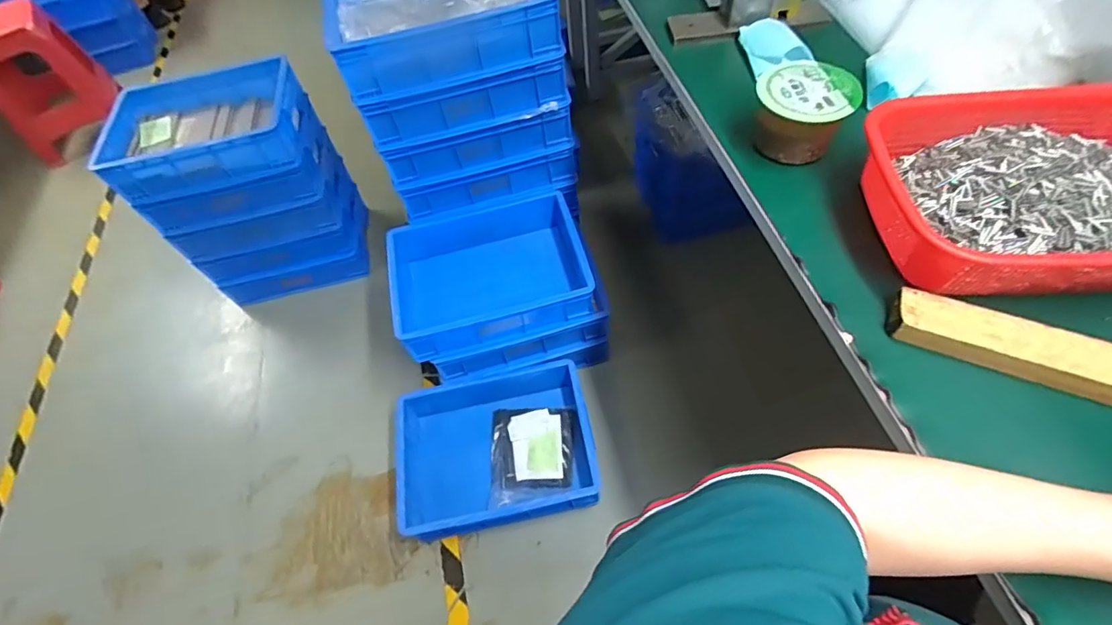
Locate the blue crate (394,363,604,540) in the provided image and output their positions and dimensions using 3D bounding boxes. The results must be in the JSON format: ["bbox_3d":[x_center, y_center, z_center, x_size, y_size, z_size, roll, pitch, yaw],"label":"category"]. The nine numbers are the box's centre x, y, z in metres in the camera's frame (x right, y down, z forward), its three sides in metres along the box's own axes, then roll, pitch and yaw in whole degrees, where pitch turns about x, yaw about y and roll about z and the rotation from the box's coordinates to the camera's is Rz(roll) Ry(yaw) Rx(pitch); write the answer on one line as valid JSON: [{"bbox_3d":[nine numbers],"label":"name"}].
[{"bbox_3d":[-0.129,0.306,1.174,0.422,0.116,0.322,-15,56,-3],"label":"blue crate"}]

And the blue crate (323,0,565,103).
[{"bbox_3d":[-0.214,-0.571,0.989,0.399,0.108,0.280,-14,56,-2],"label":"blue crate"}]

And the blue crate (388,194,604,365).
[{"bbox_3d":[-0.146,-0.081,1.184,0.423,0.129,0.301,-15,56,-3],"label":"blue crate"}]

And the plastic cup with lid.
[{"bbox_3d":[0.263,-0.218,0.566,0.095,0.068,0.091,-3,56,5],"label":"plastic cup with lid"}]

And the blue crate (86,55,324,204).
[{"bbox_3d":[-0.807,-0.443,1.244,0.410,0.118,0.304,-15,56,-3],"label":"blue crate"}]

